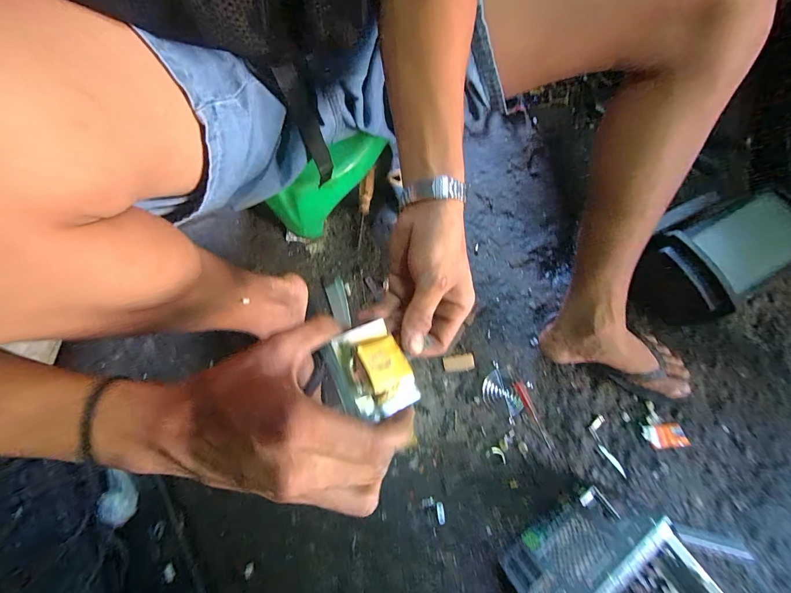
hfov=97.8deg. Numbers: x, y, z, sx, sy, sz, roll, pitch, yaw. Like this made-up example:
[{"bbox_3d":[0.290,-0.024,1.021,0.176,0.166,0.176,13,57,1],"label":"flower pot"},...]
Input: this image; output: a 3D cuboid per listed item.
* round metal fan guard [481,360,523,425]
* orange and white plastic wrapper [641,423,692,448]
[{"bbox_3d":[0.184,0.164,0.586,0.078,0.004,0.063,37,81,6],"label":"round metal fan guard"},{"bbox_3d":[0.462,0.239,0.590,0.070,0.006,0.040,-6,79,-2],"label":"orange and white plastic wrapper"}]

